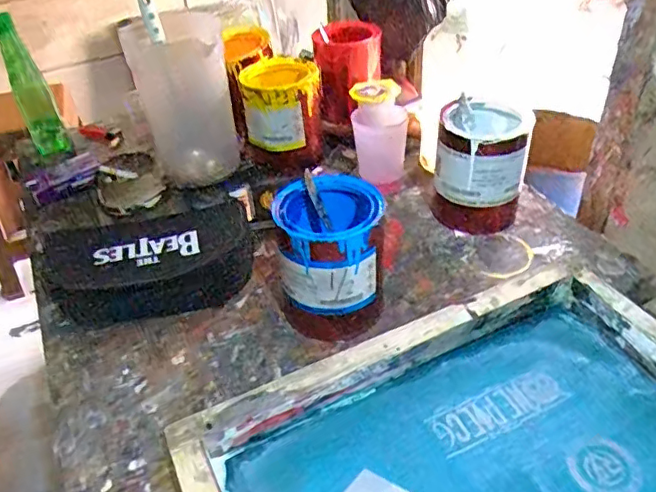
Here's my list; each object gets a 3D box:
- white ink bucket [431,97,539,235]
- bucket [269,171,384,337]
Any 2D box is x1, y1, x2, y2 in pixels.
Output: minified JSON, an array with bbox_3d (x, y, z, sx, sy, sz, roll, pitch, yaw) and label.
[{"bbox_3d":[0.191,-0.099,0.732,0.104,0.140,0.106,-3,38,3],"label":"white ink bucket"},{"bbox_3d":[0.004,0.012,0.616,0.107,0.134,0.108,-3,38,3],"label":"bucket"}]

